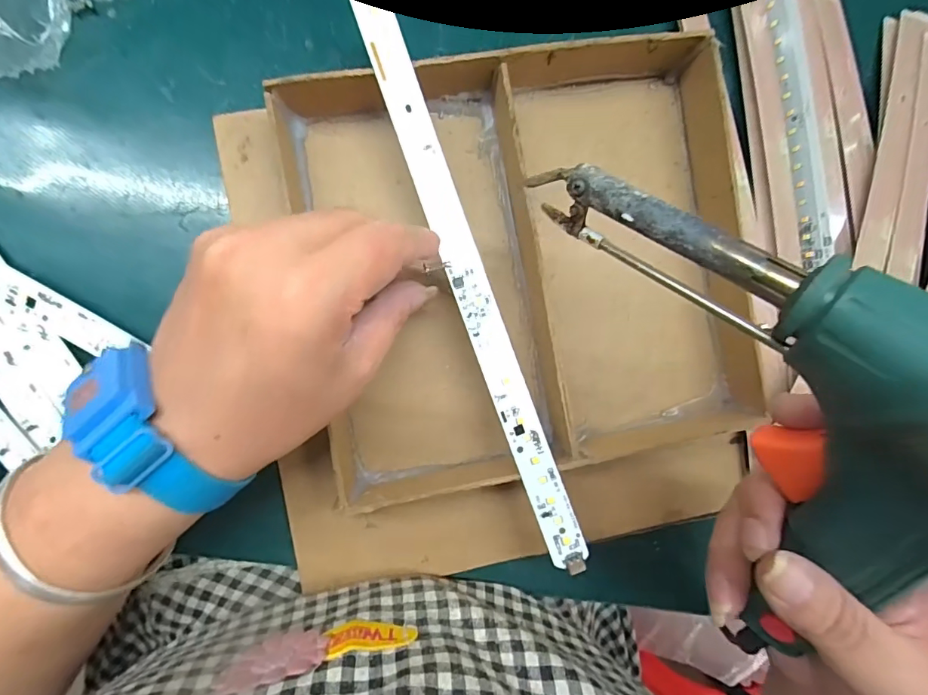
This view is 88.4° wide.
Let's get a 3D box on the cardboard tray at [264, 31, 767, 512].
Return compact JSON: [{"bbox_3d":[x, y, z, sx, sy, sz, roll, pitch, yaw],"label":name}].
[{"bbox_3d":[0.038,-0.042,0.246,0.236,0.033,0.219,-11,92,-5],"label":"cardboard tray"}]

